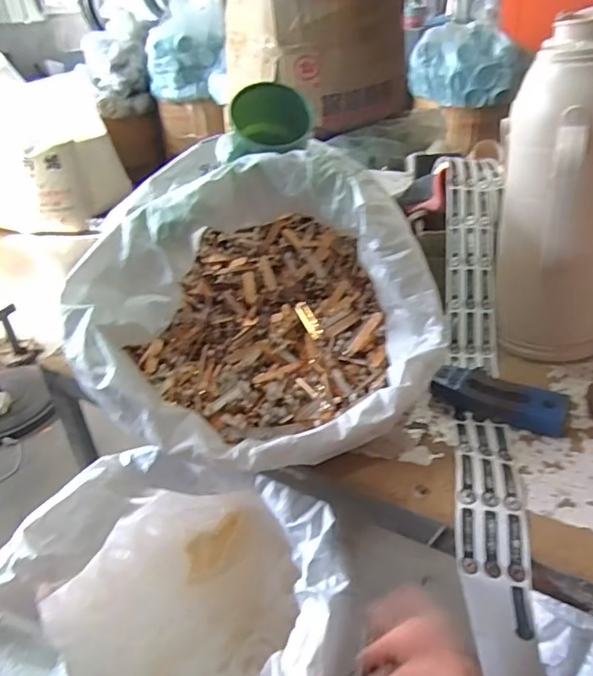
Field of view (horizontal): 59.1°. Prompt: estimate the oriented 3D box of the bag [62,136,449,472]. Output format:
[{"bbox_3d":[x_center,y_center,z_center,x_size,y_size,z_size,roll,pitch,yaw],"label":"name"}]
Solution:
[{"bbox_3d":[-0.051,-0.053,0.565,0.361,0.219,0.319,-20,36,-20],"label":"bag"}]

